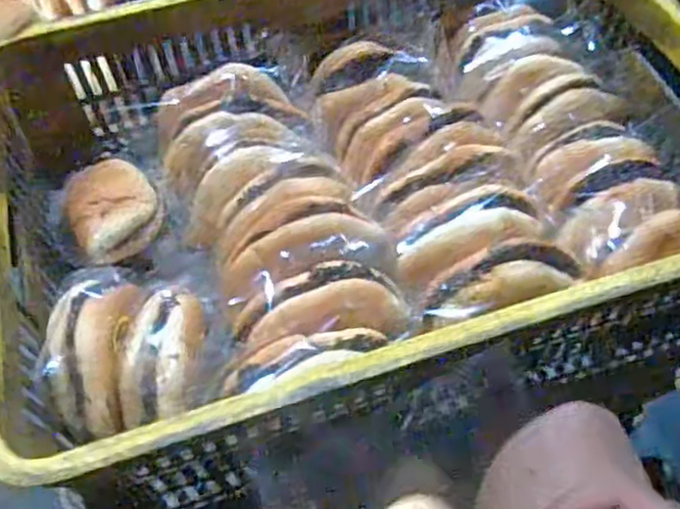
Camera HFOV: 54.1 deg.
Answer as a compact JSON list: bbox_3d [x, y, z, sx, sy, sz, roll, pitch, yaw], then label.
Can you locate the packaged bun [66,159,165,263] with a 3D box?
[{"bbox_3d":[-0.200,-0.043,0.590,0.078,0.040,0.114,-26,60,-15],"label":"packaged bun"}]

